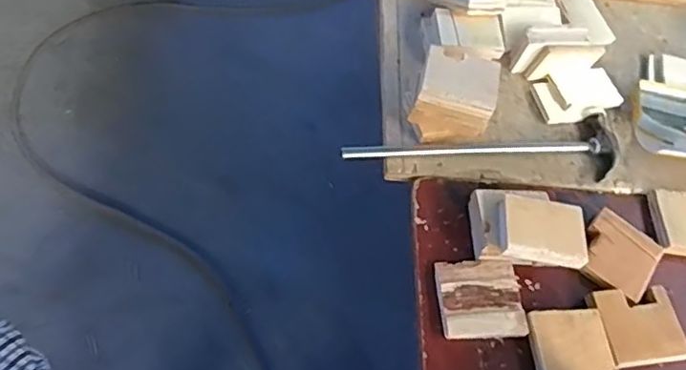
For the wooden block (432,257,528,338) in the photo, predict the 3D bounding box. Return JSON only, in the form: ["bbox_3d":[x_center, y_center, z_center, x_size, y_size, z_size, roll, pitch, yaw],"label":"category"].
[{"bbox_3d":[0.150,0.124,0.639,0.092,0.011,0.087,0,63,-9],"label":"wooden block"}]

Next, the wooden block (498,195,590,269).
[{"bbox_3d":[0.223,0.050,0.642,0.093,0.026,0.068,8,60,0],"label":"wooden block"}]

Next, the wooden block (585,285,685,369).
[{"bbox_3d":[0.330,0.156,0.645,0.096,0.014,0.083,-4,64,-11],"label":"wooden block"}]

